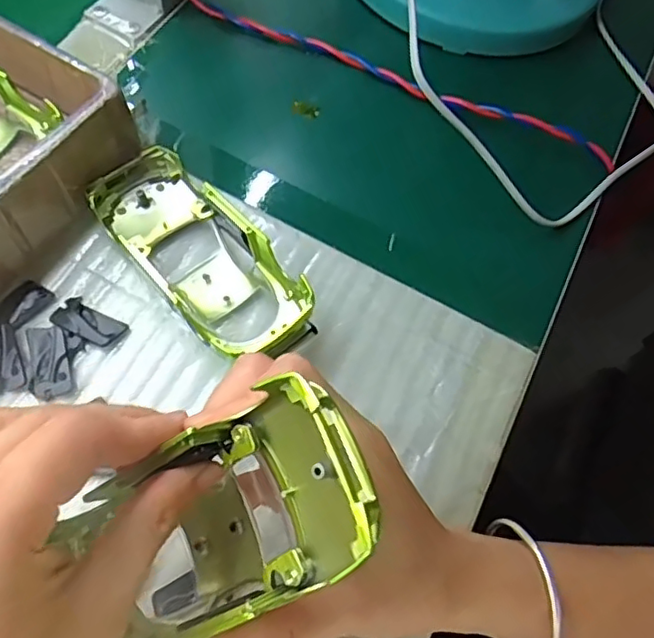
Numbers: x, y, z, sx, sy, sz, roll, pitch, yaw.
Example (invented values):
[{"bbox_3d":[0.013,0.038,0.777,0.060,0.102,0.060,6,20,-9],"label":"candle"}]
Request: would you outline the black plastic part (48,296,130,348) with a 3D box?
[{"bbox_3d":[-0.117,0.001,0.295,0.033,0.005,0.018,29,65,6],"label":"black plastic part"}]

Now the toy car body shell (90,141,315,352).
[{"bbox_3d":[-0.062,-0.034,0.303,0.053,0.033,0.133,-38,75,-22],"label":"toy car body shell"}]

